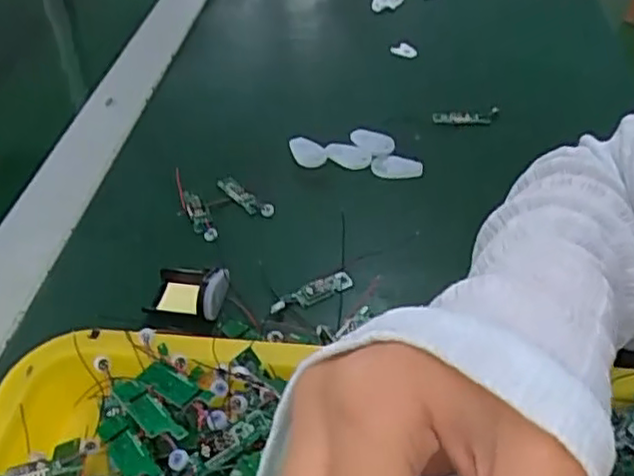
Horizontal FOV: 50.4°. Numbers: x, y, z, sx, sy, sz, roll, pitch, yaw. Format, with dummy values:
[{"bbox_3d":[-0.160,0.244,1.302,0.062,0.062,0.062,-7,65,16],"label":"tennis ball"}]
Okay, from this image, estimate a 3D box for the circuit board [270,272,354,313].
[{"bbox_3d":[-0.003,0.031,0.389,0.052,0.006,0.011,-17,44,-17],"label":"circuit board"}]

